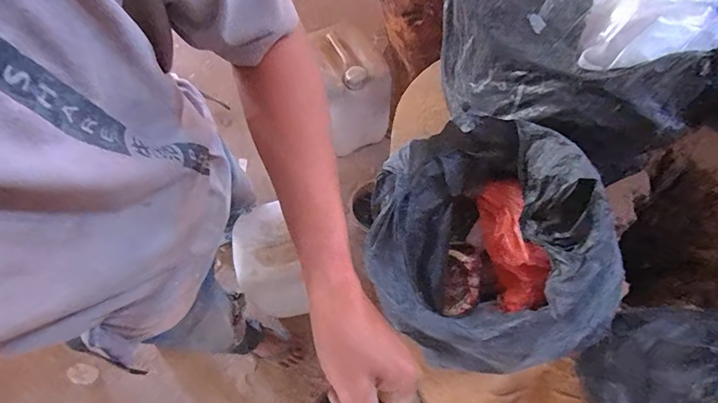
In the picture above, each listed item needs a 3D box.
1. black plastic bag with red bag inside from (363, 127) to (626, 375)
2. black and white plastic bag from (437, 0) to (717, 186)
[{"bbox_3d":[0.144,0.061,0.531,0.253,0.234,0.292,-18,65,-11],"label":"black plastic bag with red bag inside"},{"bbox_3d":[0.275,-0.221,0.549,0.260,0.234,0.320,-7,64,-6],"label":"black and white plastic bag"}]

